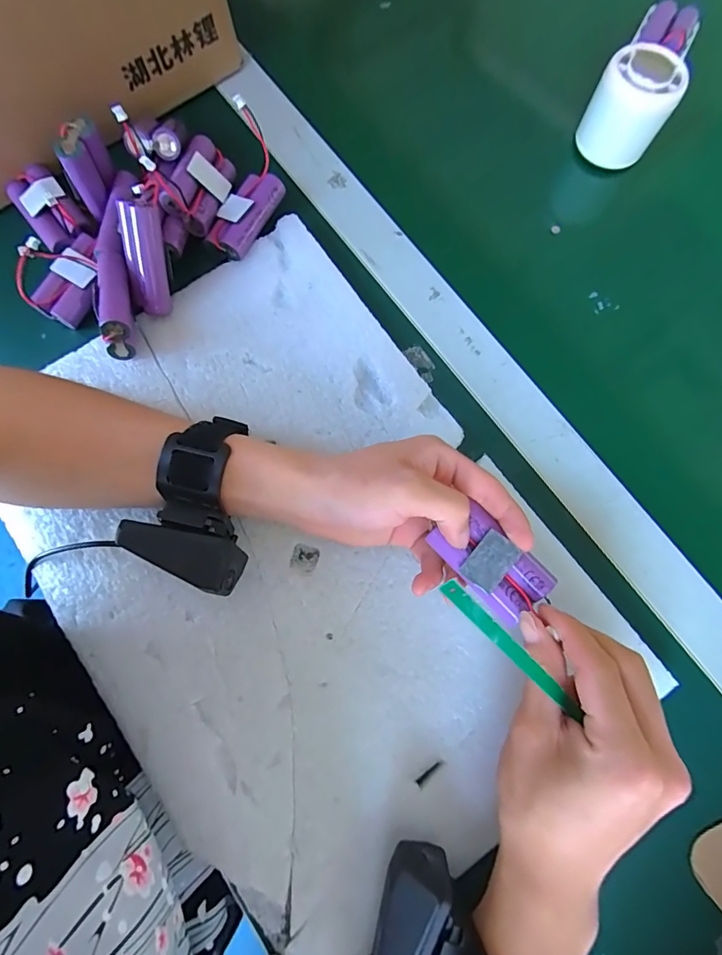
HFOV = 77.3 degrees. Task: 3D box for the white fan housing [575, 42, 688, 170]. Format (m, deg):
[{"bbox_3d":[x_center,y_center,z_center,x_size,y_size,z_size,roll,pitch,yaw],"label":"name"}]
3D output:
[{"bbox_3d":[0.204,-0.281,0.344,0.055,0.053,0.055,0,77,0],"label":"white fan housing"}]

